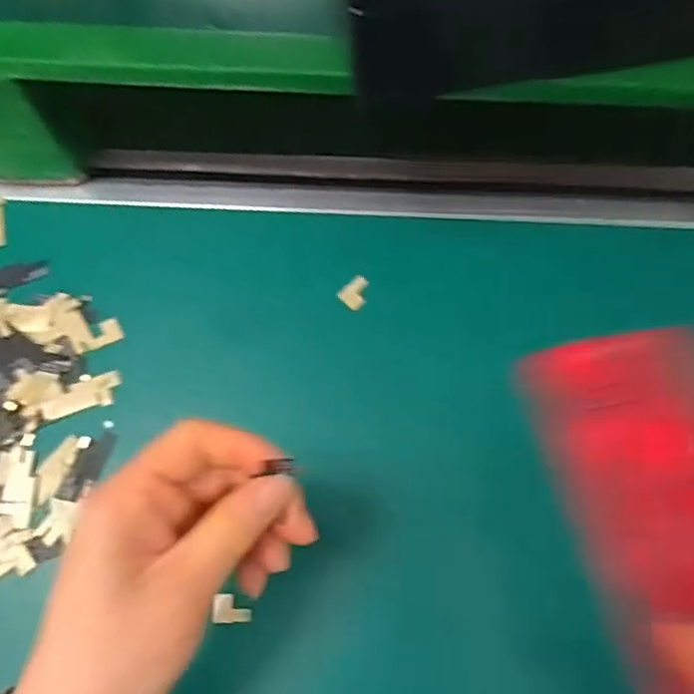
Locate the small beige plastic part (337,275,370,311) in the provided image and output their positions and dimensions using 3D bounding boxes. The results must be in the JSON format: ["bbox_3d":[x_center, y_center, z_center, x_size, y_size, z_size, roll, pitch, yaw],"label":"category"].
[{"bbox_3d":[0.006,-0.031,0.366,0.019,0.004,0.016,-39,74,-11],"label":"small beige plastic part"}]

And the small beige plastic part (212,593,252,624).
[{"bbox_3d":[-0.056,0.128,0.312,0.018,0.004,0.013,-4,71,0],"label":"small beige plastic part"}]

